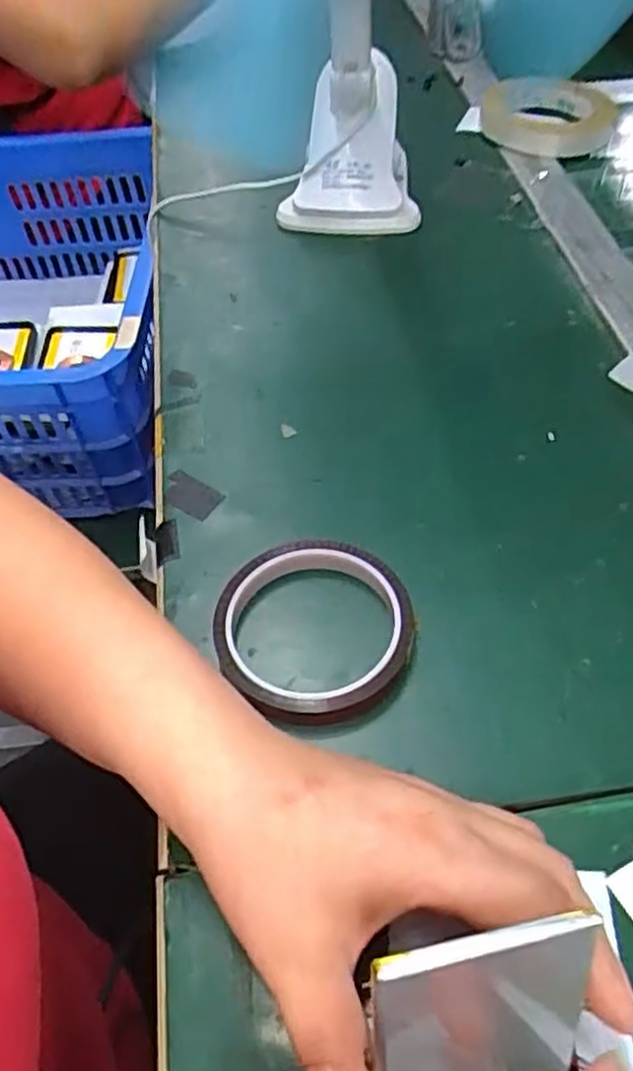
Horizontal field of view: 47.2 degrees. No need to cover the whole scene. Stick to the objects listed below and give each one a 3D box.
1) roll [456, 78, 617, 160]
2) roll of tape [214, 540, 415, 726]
[{"bbox_3d":[0.203,-0.374,0.638,0.115,0.024,0.120,-3,52,3],"label":"roll"},{"bbox_3d":[-0.001,0.044,0.343,0.091,0.021,0.092,-3,52,3],"label":"roll of tape"}]

